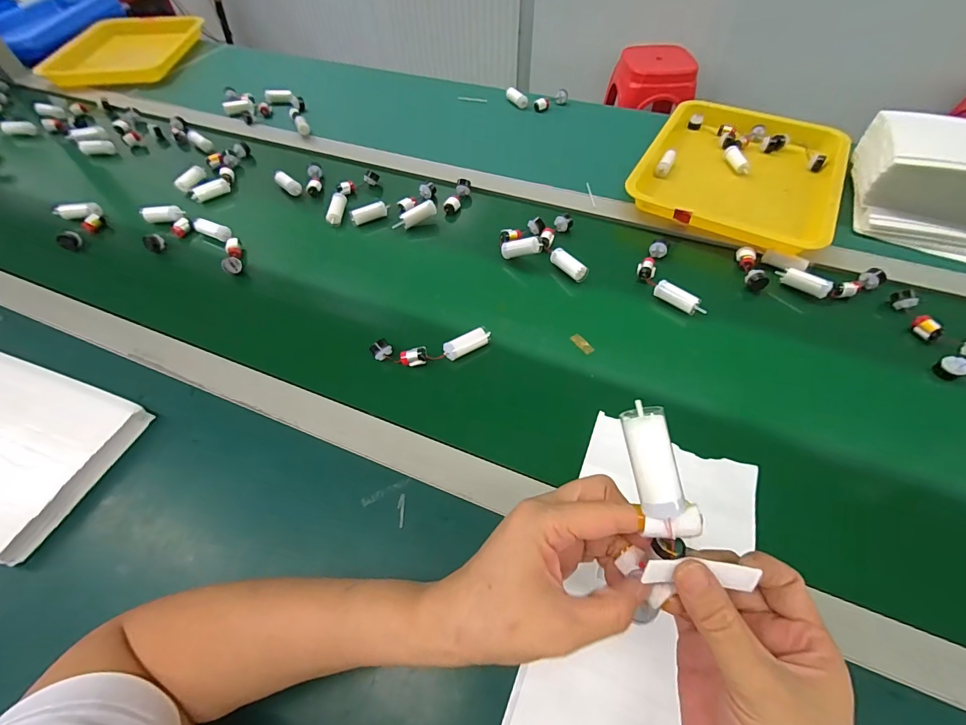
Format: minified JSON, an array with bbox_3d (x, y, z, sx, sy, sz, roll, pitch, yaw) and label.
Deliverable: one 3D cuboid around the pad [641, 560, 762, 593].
[{"bbox_3d":[0.111,0.109,0.213,0.056,0.007,0.013,5,92,-4],"label":"pad"}]

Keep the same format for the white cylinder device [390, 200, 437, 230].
[{"bbox_3d":[-0.100,-0.212,0.594,0.067,0.021,0.015,-28,59,2],"label":"white cylinder device"}]

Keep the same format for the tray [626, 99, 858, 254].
[{"bbox_3d":[0.390,-0.296,0.622,0.259,0.033,0.319,25,60,20],"label":"tray"}]

